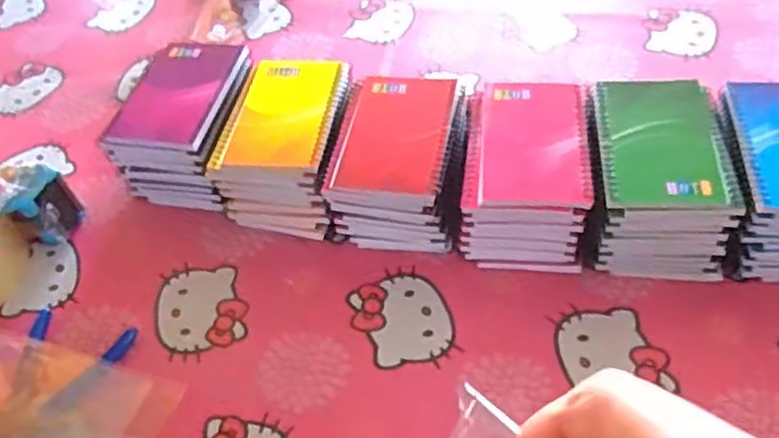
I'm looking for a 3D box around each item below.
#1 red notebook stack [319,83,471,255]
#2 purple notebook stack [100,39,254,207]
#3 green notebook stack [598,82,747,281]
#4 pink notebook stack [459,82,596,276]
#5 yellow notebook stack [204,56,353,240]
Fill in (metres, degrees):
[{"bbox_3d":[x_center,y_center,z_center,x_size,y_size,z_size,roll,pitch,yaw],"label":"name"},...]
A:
[{"bbox_3d":[0.010,-0.048,0.605,0.100,0.077,0.124,7,52,11],"label":"red notebook stack"},{"bbox_3d":[-0.182,-0.092,0.665,0.107,0.076,0.144,8,53,12],"label":"purple notebook stack"},{"bbox_3d":[0.206,-0.034,0.567,0.097,0.083,0.140,1,51,6],"label":"green notebook stack"},{"bbox_3d":[0.110,-0.036,0.586,0.093,0.076,0.134,5,52,9],"label":"pink notebook stack"},{"bbox_3d":[-0.084,-0.068,0.635,0.104,0.075,0.145,11,53,14],"label":"yellow notebook stack"}]

